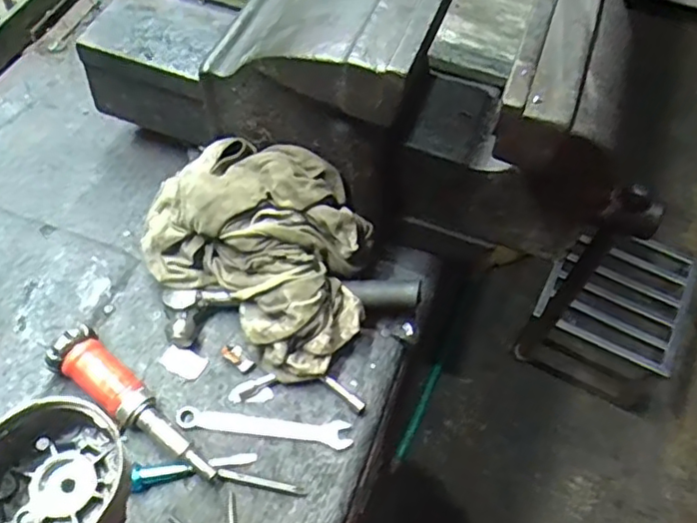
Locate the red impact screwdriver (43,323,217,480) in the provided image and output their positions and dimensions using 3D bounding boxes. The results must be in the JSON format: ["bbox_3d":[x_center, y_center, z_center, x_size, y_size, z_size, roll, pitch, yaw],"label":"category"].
[{"bbox_3d":[-0.188,0.126,0.538,0.176,0.036,0.043,36,62,16],"label":"red impact screwdriver"}]

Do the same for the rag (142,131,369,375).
[{"bbox_3d":[-0.079,-0.021,0.577,0.226,0.108,0.152,34,62,15],"label":"rag"}]

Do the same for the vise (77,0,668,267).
[{"bbox_3d":[0.020,-0.158,0.585,0.547,0.250,0.198,28,60,12],"label":"vise"}]

